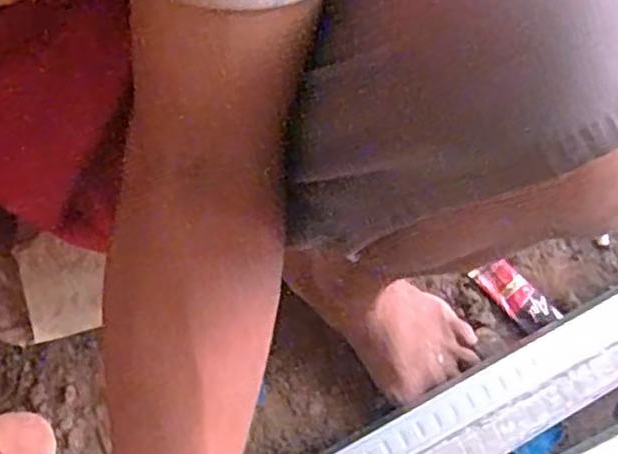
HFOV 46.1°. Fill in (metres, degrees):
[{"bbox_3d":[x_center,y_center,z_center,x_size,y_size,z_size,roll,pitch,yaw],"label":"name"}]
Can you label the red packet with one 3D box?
[{"bbox_3d":[0.187,0.062,0.660,0.037,0.009,0.078,-40,81,-9],"label":"red packet"}]

